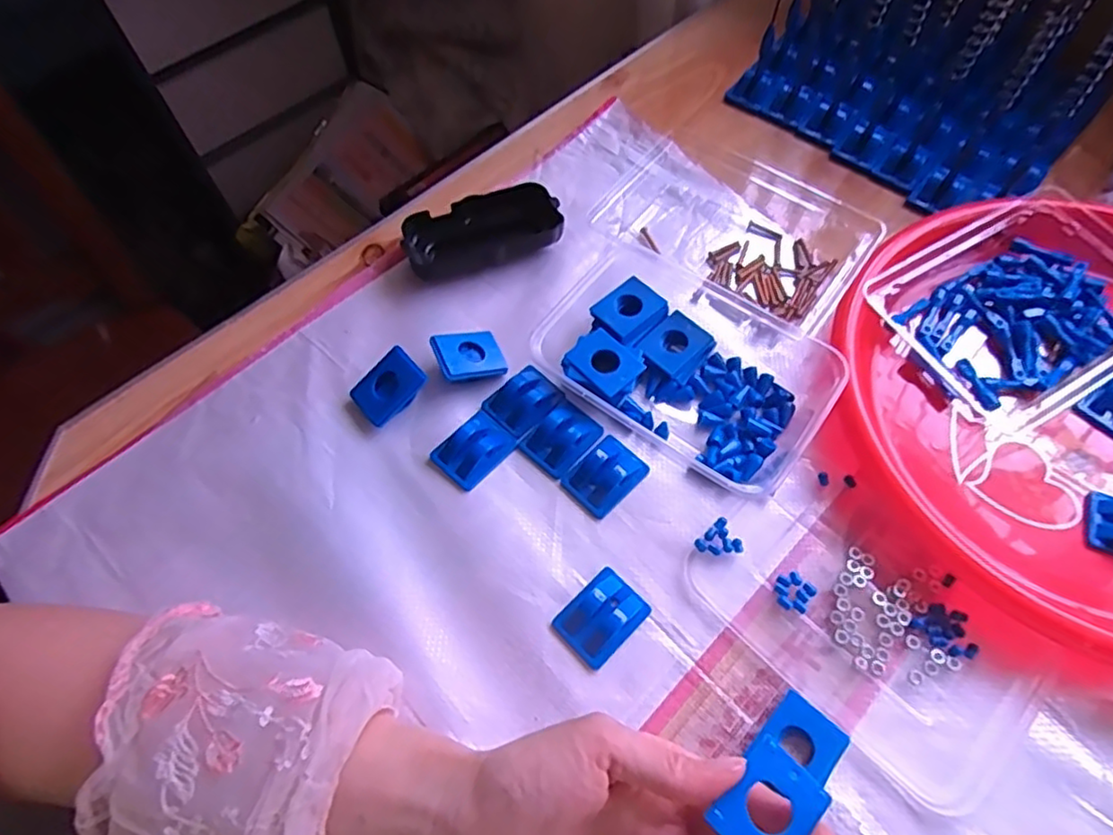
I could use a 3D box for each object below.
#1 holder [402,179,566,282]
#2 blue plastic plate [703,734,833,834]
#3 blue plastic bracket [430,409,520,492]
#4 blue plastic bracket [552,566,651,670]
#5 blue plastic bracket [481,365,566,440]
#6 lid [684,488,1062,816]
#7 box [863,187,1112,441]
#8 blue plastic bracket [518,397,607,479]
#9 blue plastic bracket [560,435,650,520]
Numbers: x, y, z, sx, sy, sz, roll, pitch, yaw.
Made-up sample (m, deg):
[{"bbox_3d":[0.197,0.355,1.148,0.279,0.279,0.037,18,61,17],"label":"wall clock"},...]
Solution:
[{"bbox_3d":[-0.054,-0.134,0.461,0.108,0.025,0.049,-18,62,-8],"label":"holder"},{"bbox_3d":[0.081,0.149,0.245,0.039,0.006,0.031,-40,67,-19],"label":"blue plastic plate"},{"bbox_3d":[-0.050,0.018,0.385,0.034,0.013,0.043,37,68,20],"label":"blue plastic bracket"},{"bbox_3d":[0.024,0.103,0.337,0.034,0.015,0.045,41,69,21],"label":"blue plastic bracket"},{"bbox_3d":[-0.020,-0.013,0.398,0.037,0.010,0.045,39,69,20],"label":"blue plastic bracket"},{"bbox_3d":[0.159,0.105,0.336,0.102,0.008,0.164,-41,67,-19],"label":"lid"},{"bbox_3d":[0.294,-0.068,0.404,0.159,0.039,0.121,-27,64,-13],"label":"box"},{"bbox_3d":[0.004,0.011,0.389,0.035,0.012,0.044,39,69,20],"label":"blue plastic bracket"},{"bbox_3d":[0.029,0.033,0.378,0.033,0.015,0.045,40,69,21],"label":"blue plastic bracket"}]

